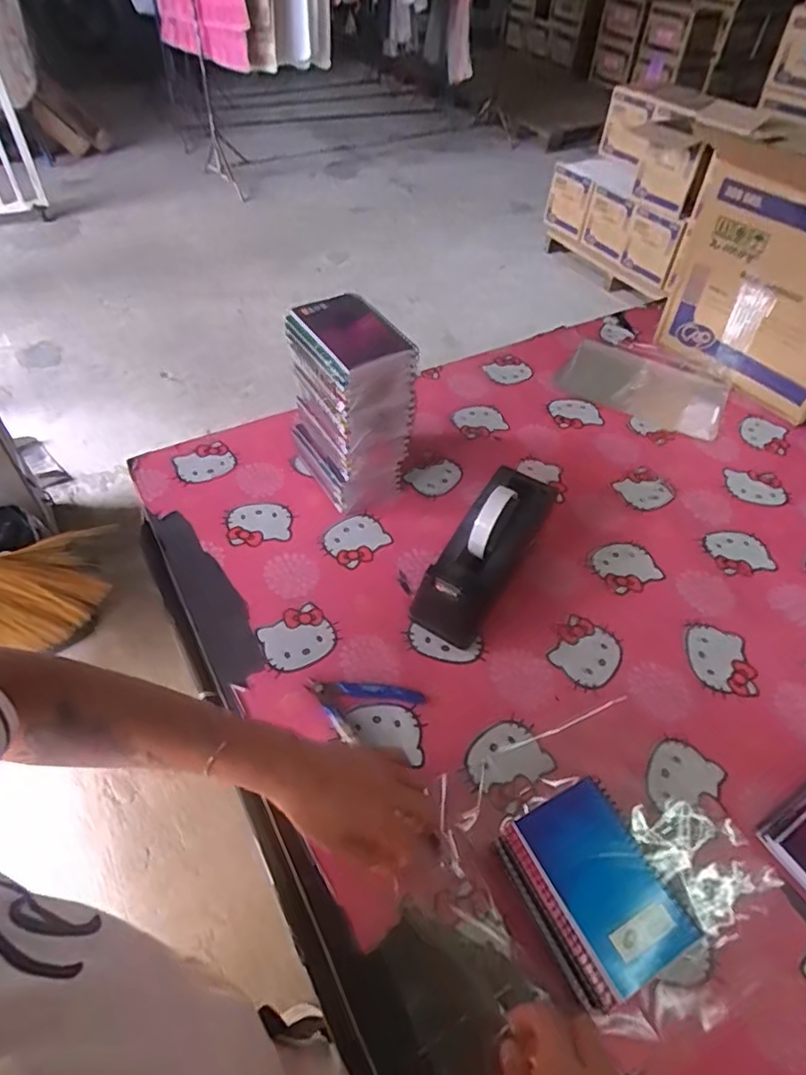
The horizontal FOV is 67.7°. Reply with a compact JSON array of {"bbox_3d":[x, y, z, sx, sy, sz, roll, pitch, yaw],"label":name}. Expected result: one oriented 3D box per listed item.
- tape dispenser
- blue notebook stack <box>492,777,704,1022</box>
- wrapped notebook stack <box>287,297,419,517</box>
[{"bbox_3d":[0.093,0.011,0.670,0.075,0.118,0.214,28,52,19],"label":"tape dispenser"},{"bbox_3d":[0.146,0.279,0.475,0.091,0.061,0.129,-18,52,-20],"label":"blue notebook stack"},{"bbox_3d":[-0.062,-0.146,0.722,0.102,0.228,0.133,-25,55,-24],"label":"wrapped notebook stack"}]

